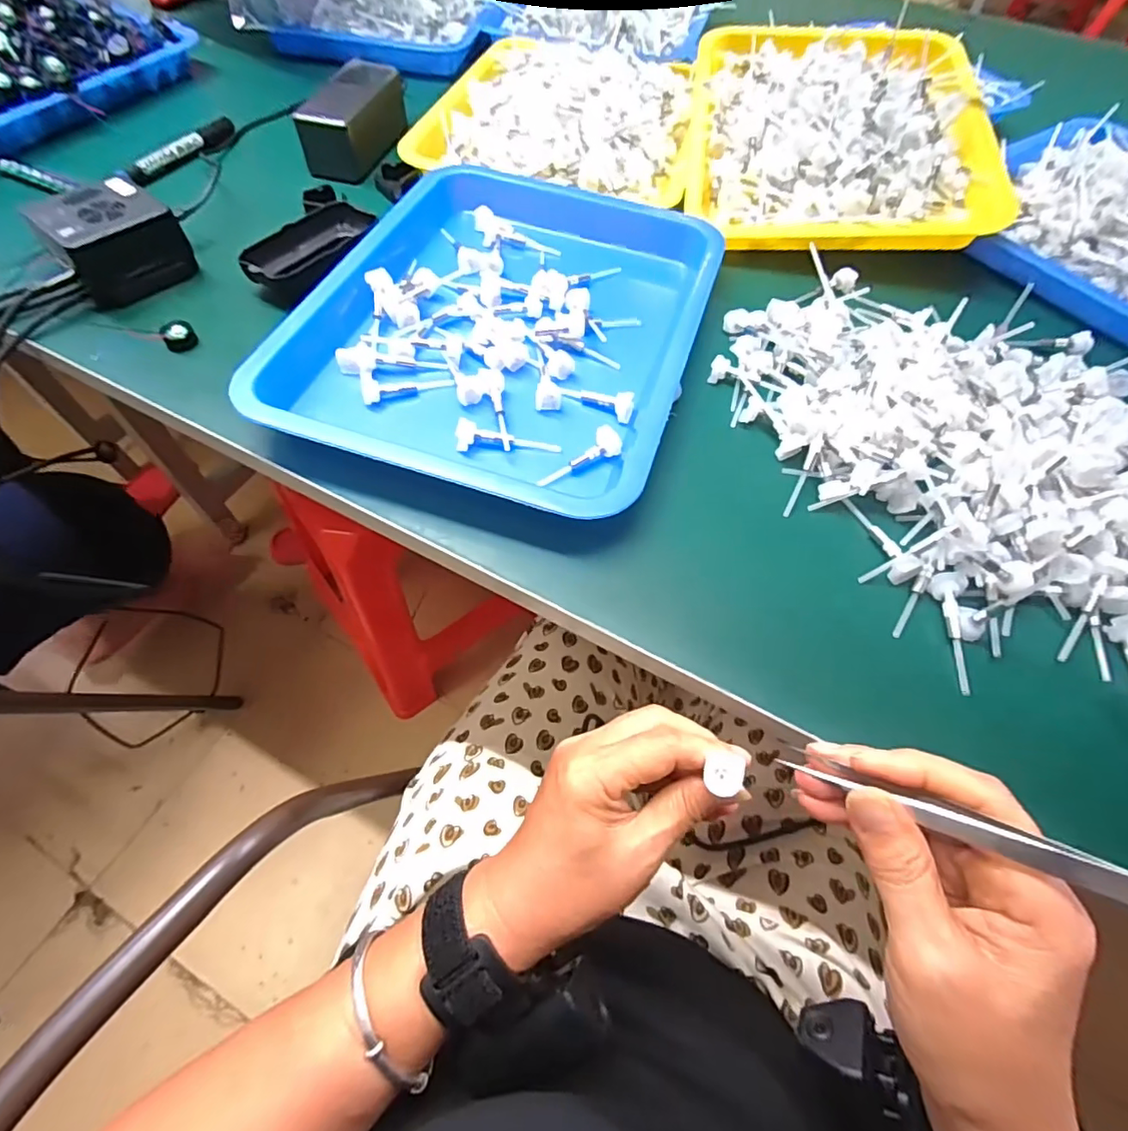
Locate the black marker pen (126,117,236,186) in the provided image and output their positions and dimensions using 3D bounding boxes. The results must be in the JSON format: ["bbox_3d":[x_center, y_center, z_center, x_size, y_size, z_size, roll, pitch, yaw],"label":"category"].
[{"bbox_3d":[-0.367,-0.406,0.544,0.019,0.018,0.135,23,61,10],"label":"black marker pen"}]

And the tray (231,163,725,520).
[{"bbox_3d":[-0.036,-0.188,0.415,0.265,0.032,0.333,19,61,8],"label":"tray"}]

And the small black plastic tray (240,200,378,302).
[{"bbox_3d":[-0.207,-0.258,0.453,0.035,0.030,0.122,25,62,11],"label":"small black plastic tray"}]

